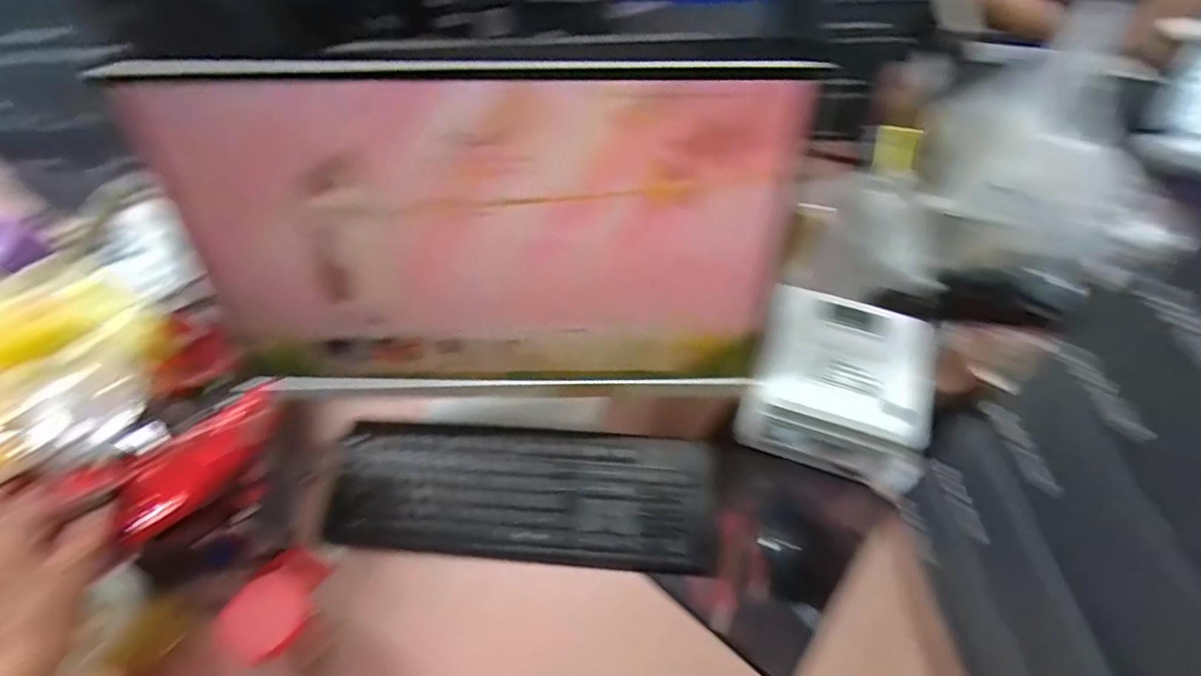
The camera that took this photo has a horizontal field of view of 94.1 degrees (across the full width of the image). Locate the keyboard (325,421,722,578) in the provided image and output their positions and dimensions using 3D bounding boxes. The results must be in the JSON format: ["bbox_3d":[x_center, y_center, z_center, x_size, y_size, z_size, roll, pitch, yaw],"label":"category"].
[{"bbox_3d":[-0.088,0.181,0.660,0.449,0.028,0.147,3,56,3],"label":"keyboard"}]

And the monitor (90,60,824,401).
[{"bbox_3d":[-0.123,-0.089,0.563,0.593,0.341,0.088,-1,37,0],"label":"monitor"}]

